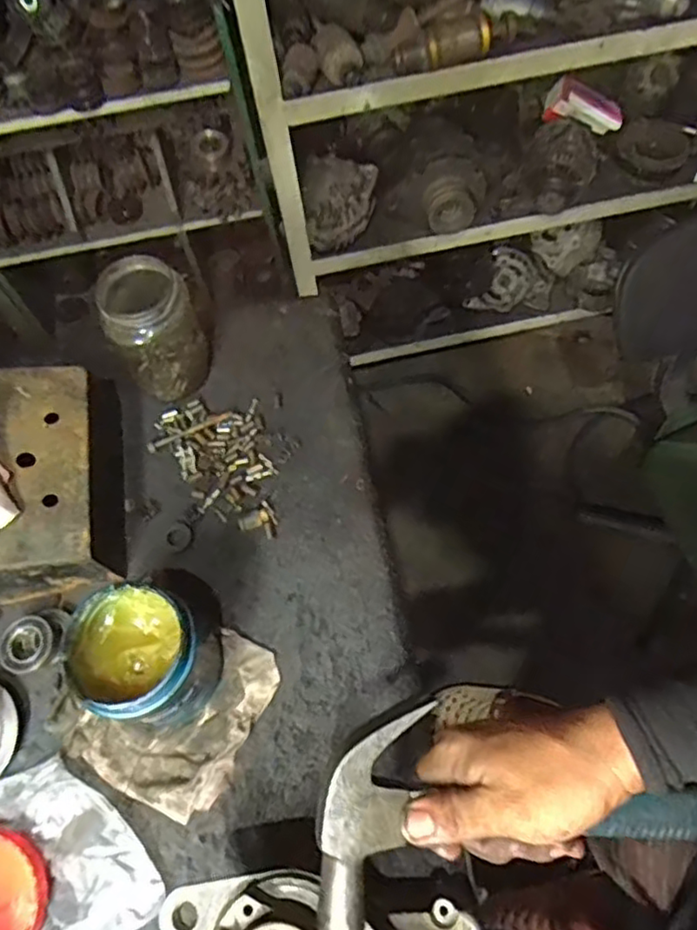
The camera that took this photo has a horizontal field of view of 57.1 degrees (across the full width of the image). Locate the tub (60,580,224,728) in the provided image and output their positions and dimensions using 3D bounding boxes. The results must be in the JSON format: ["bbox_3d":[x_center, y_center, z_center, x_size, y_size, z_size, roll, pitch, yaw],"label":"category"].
[{"bbox_3d":[-0.148,0.144,0.482,0.086,0.104,0.082,-1,66,2],"label":"tub"}]

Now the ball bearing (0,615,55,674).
[{"bbox_3d":[-0.265,0.150,0.533,0.042,0.020,0.045,-1,66,2],"label":"ball bearing"}]

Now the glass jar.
[{"bbox_3d":[-0.173,-0.121,0.592,0.075,0.131,0.070,-1,66,2],"label":"glass jar"}]

